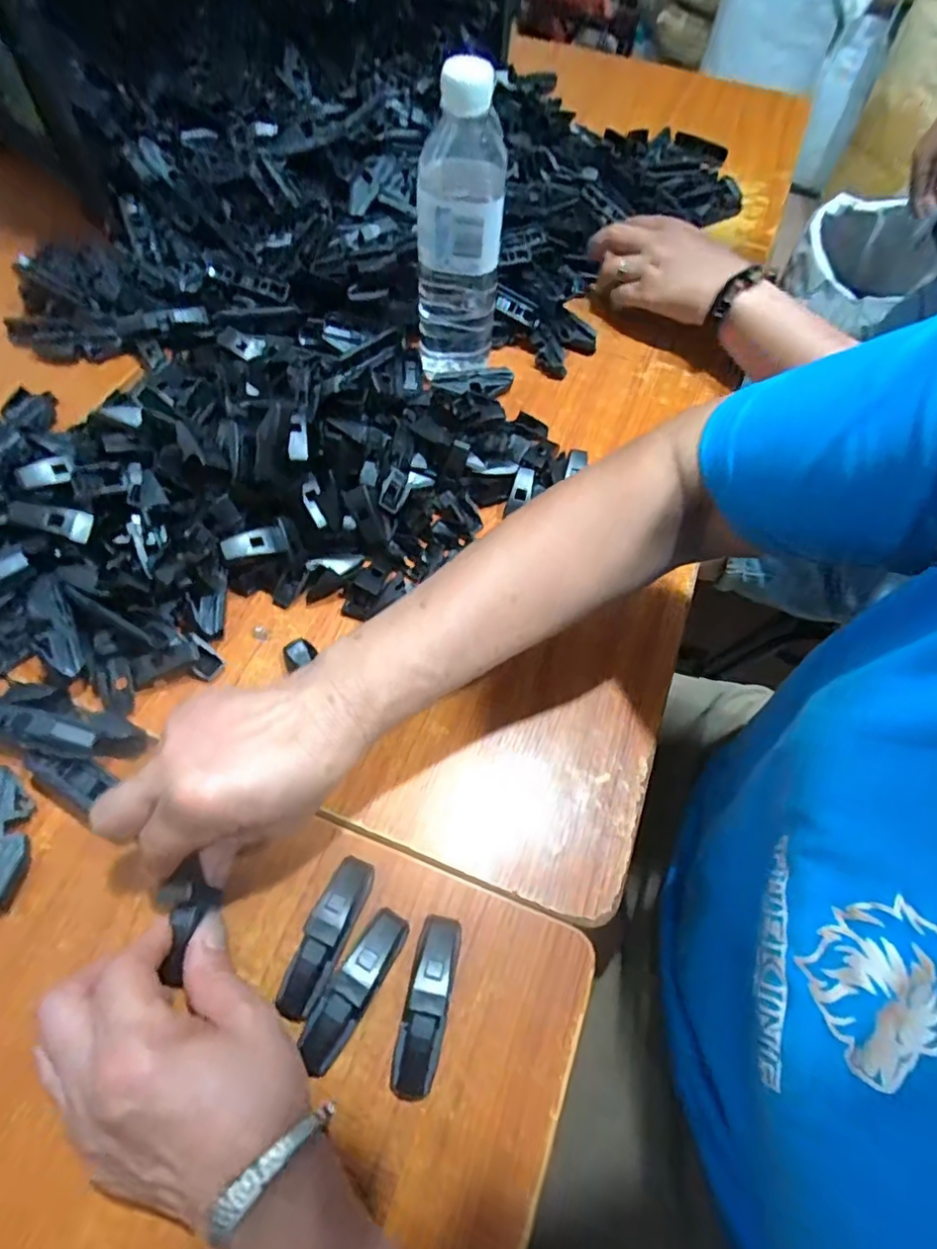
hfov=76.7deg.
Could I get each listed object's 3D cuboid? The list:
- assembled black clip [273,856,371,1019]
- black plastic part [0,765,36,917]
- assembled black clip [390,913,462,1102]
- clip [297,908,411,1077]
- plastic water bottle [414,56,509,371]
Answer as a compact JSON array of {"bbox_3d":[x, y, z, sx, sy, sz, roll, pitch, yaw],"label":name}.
[{"bbox_3d":[-0.072,0.159,0.302,0.022,0.023,0.076,23,61,8],"label":"assembled black clip"},{"bbox_3d":[-0.249,0.113,0.318,0.019,0.021,0.073,-10,62,-10],"label":"black plastic part"},{"bbox_3d":[-0.020,0.186,0.290,0.021,0.021,0.077,13,60,3],"label":"assembled black clip"},{"bbox_3d":[-0.056,0.179,0.292,0.021,0.022,0.074,28,62,11],"label":"clip"},{"bbox_3d":[-0.006,-0.286,0.457,0.062,0.211,0.056,5,60,-2],"label":"plastic water bottle"}]

